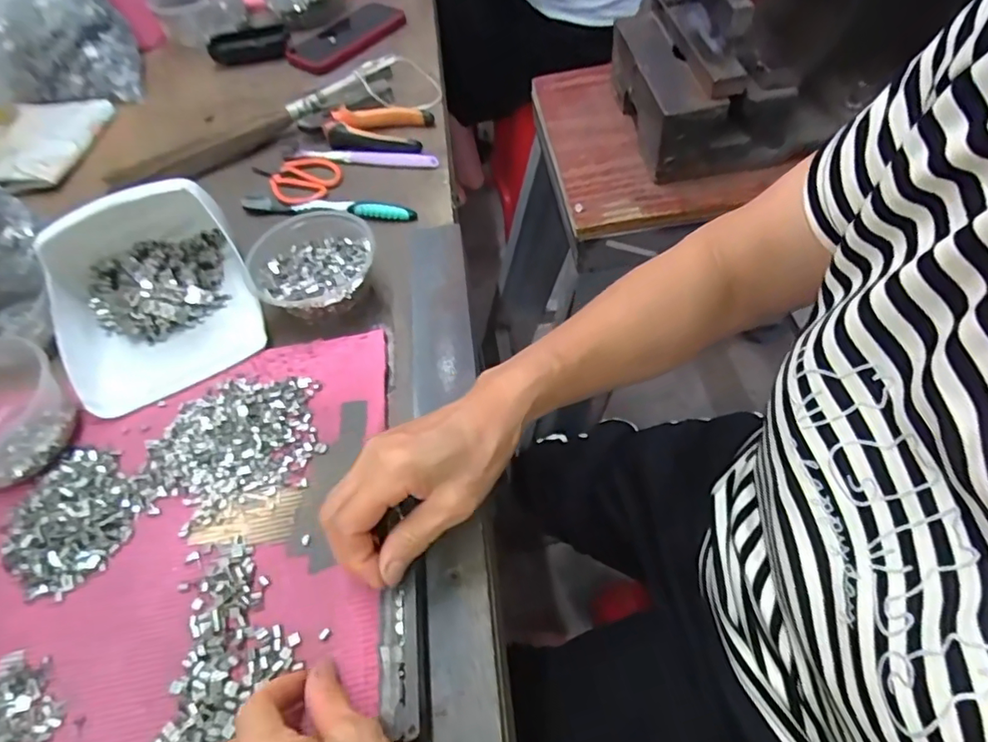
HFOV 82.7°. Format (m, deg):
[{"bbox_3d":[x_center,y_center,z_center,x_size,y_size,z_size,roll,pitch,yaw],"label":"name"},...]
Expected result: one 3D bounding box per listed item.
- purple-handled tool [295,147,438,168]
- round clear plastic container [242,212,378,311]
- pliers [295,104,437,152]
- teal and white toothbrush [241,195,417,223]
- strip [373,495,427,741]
[{"bbox_3d":[-0.141,-0.236,0.615,0.160,0.008,0.015,8,57,10],"label":"purple-handled tool"},{"bbox_3d":[-0.151,-0.086,0.482,0.105,0.045,0.105,-3,56,5],"label":"round clear plastic container"},{"bbox_3d":[-0.150,-0.275,0.638,0.152,0.020,0.075,5,56,8],"label":"pliers"},{"bbox_3d":[-0.168,-0.163,0.562,0.185,0.015,0.018,10,57,10],"label":"teal and white toothbrush"},{"bbox_3d":[-0.050,0.152,0.311,0.024,0.014,0.084,-5,56,1],"label":"strip"}]

